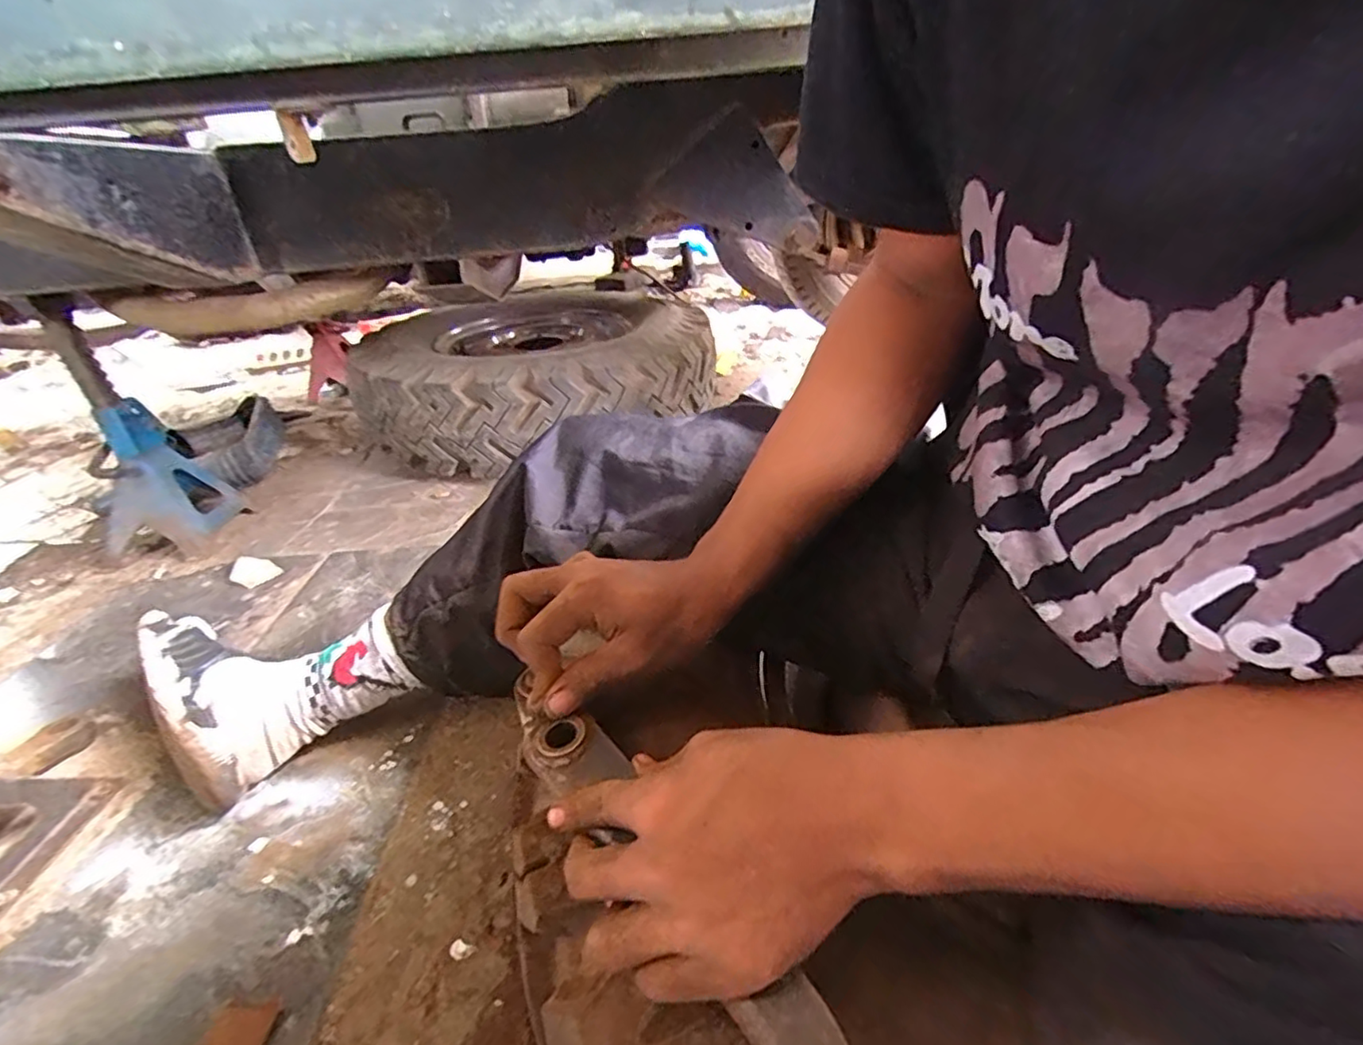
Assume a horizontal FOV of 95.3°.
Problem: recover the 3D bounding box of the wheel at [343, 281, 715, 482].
[{"bbox_3d":[-0.324,-0.315,1.360,0.674,0.219,0.616,-4,30,2],"label":"wheel"}]

